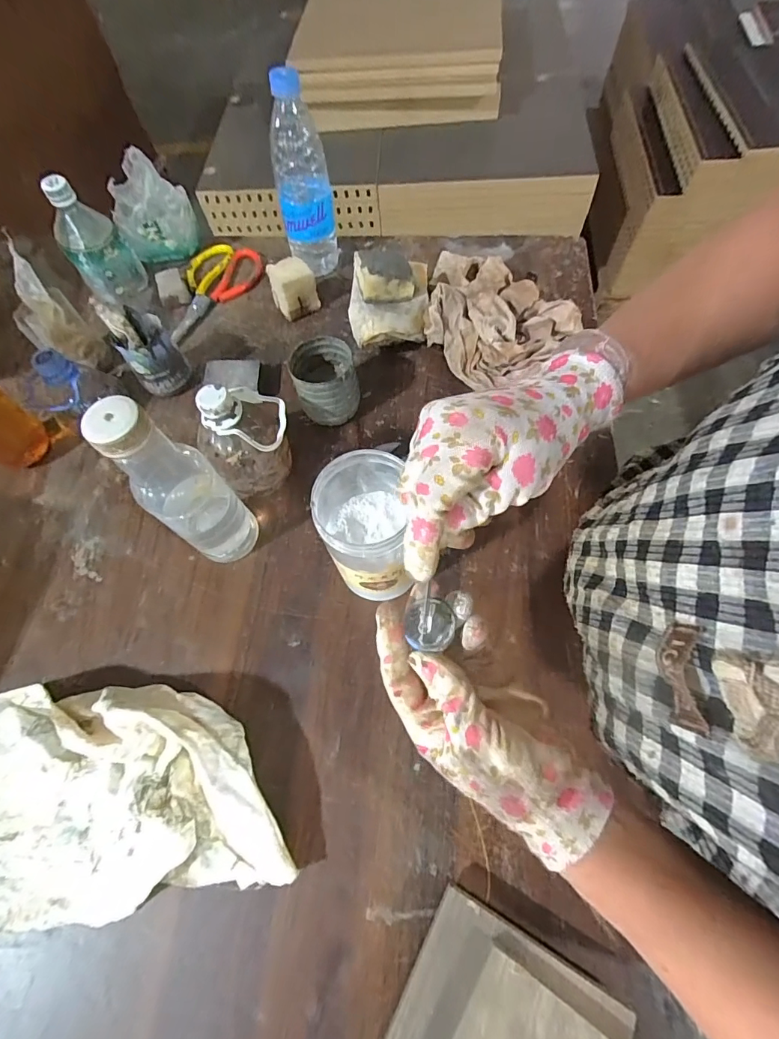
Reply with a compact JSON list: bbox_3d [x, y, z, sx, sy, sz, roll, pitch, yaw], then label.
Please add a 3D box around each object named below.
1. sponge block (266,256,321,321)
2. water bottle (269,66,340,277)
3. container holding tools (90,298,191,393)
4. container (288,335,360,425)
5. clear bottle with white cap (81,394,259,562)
[{"bbox_3d":[-0.131,-0.313,0.606,0.057,0.066,0.044,-26,67,-9],"label":"sponge block"},{"bbox_3d":[-0.107,-0.414,0.558,0.069,0.207,0.056,-11,65,-3],"label":"water bottle"},{"bbox_3d":[-0.289,-0.203,0.538,0.062,0.101,0.070,-34,69,-13],"label":"container holding tools"},{"bbox_3d":[-0.073,-0.158,0.516,0.068,0.078,0.071,-1,65,2],"label":"container"},{"bbox_3d":[-0.177,-0.024,0.391,0.063,0.211,0.054,-38,70,-14],"label":"clear bottle with white cap"}]

